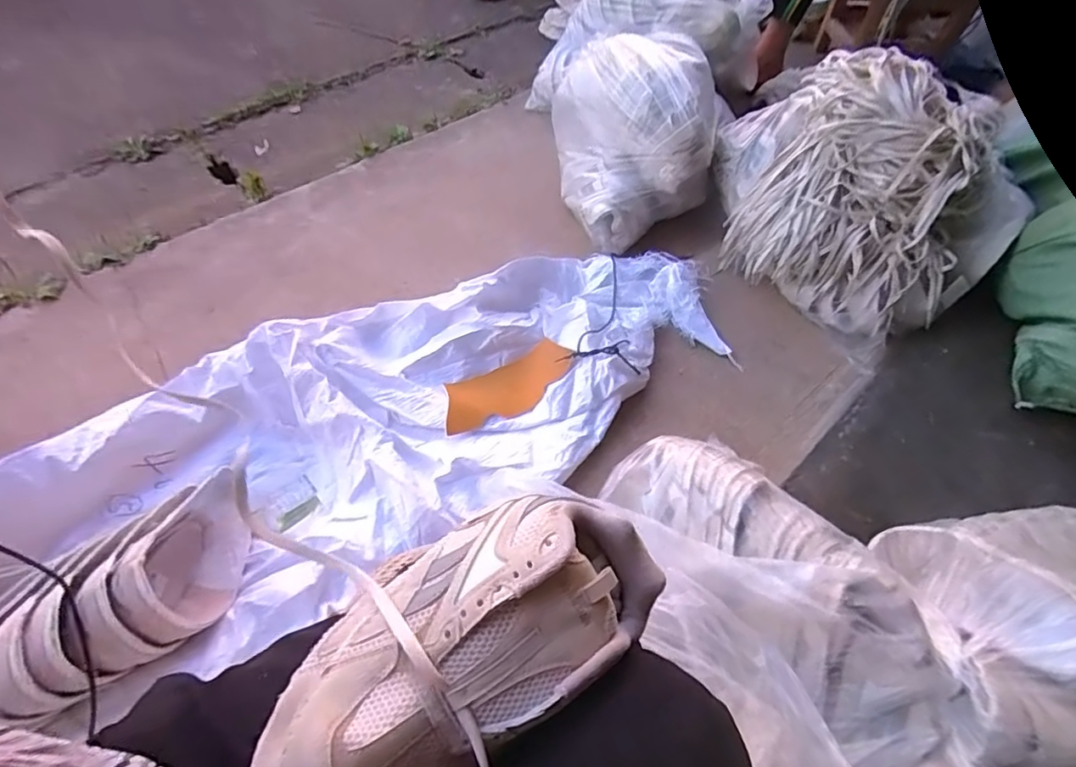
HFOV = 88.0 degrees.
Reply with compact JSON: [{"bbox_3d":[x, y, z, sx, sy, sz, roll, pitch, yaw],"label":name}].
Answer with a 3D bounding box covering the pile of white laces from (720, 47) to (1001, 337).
[{"bbox_3d":[0.598,-0.360,1.016,0.373,0.281,0.400,28,59,15],"label":"pile of white laces"}]

